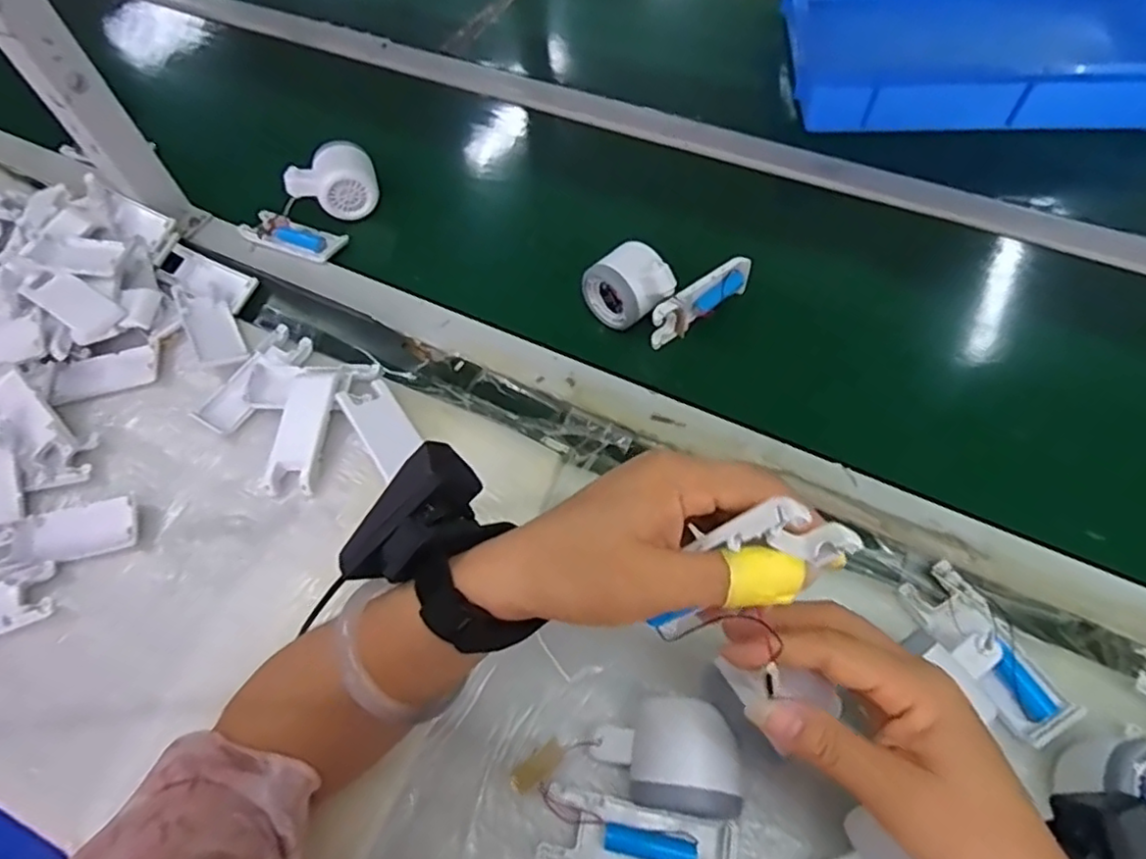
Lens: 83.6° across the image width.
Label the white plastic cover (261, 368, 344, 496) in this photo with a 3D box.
[{"bbox_3d":[-0.208,-0.002,0.494,0.038,0.012,0.102,5,59,7],"label":"white plastic cover"}]

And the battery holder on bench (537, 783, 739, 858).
[{"bbox_3d":[0.037,0.229,0.355,0.104,0.017,0.038,8,60,9],"label":"battery holder on bench"}]

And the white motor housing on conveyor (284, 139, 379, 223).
[{"bbox_3d":[-0.237,-0.242,0.634,0.080,0.059,0.045,-26,61,-12],"label":"white motor housing on conveyor"}]

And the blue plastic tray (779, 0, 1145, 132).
[{"bbox_3d":[0.460,-0.446,0.706,0.429,0.072,0.282,3,59,6],"label":"blue plastic tray"}]

